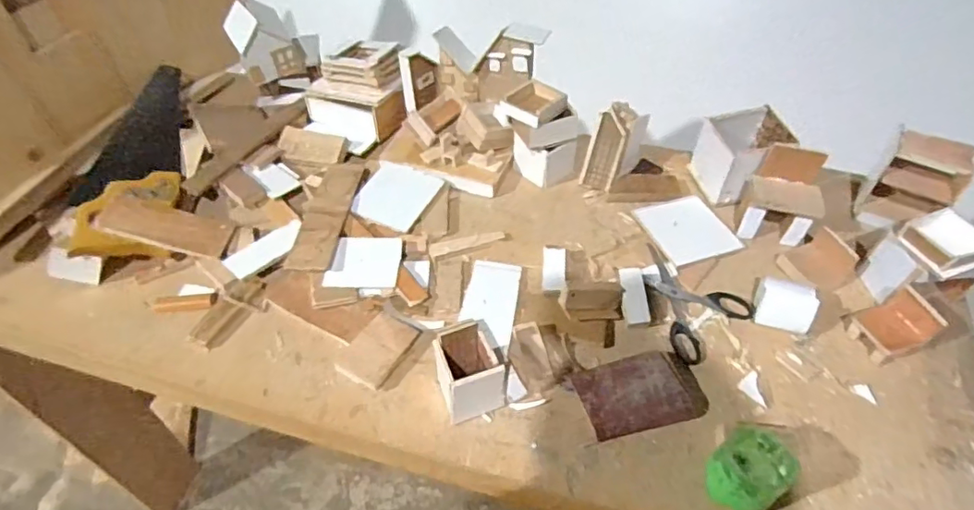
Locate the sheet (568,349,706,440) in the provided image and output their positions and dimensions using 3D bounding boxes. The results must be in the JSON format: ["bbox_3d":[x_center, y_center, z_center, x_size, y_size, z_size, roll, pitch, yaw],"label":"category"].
[{"bbox_3d":[0.152,0.134,0.547,0.124,0.024,0.068,-12,49,-8],"label":"sheet"}]

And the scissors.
[{"bbox_3d":[0.216,0.049,0.642,0.118,0.015,0.135,-30,54,-22],"label":"scissors"}]

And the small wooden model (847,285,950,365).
[{"bbox_3d":[0.426,0.074,0.588,0.059,0.053,0.056,-18,50,-14],"label":"small wooden model"}]

